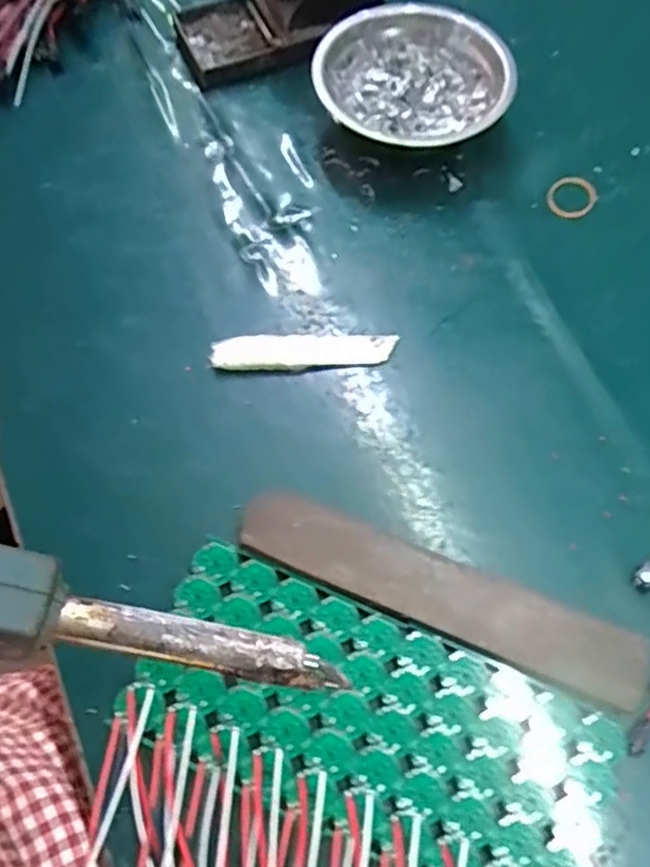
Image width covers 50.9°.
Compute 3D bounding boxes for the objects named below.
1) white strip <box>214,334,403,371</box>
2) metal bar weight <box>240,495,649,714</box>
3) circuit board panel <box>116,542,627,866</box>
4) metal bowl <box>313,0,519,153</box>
[{"bbox_3d":[-0.012,-0.049,0.394,0.104,0.007,0.021,-3,66,0],"label":"white strip"},{"bbox_3d":[0.055,0.079,0.335,0.200,0.020,0.036,21,68,10],"label":"metal bar weight"},{"bbox_3d":[0.022,0.132,0.319,0.213,0.014,0.083,22,68,11],"label":"circuit board panel"},{"bbox_3d":[0.058,-0.225,0.452,0.122,0.044,0.122,-1,66,1],"label":"metal bowl"}]

